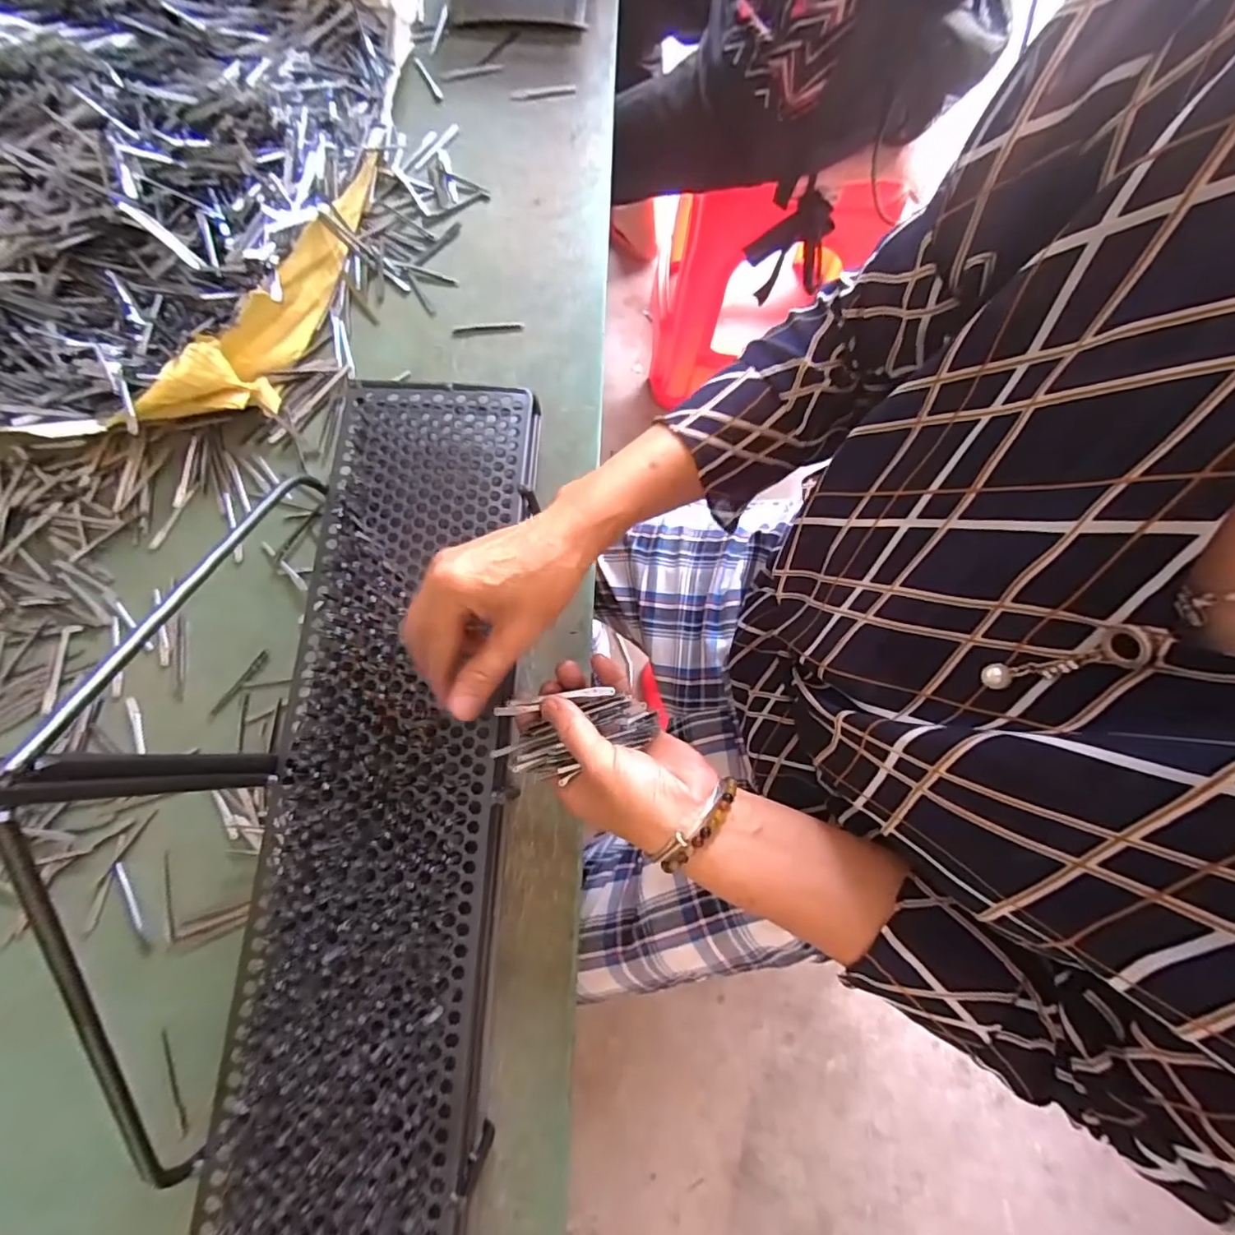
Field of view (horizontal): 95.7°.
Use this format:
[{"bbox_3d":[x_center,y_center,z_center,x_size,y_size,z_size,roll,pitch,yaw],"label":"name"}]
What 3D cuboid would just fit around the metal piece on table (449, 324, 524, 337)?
[{"bbox_3d":[-0.124,-0.273,0.531,0.067,0.004,0.010,-3,75,0],"label":"metal piece on table"}]

